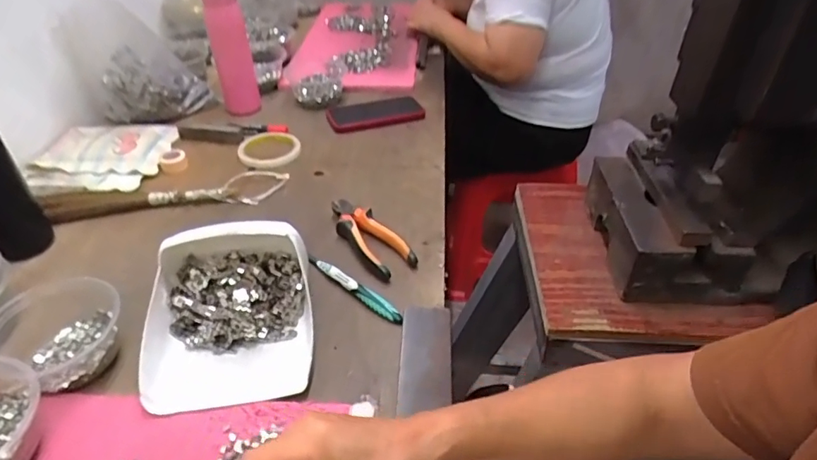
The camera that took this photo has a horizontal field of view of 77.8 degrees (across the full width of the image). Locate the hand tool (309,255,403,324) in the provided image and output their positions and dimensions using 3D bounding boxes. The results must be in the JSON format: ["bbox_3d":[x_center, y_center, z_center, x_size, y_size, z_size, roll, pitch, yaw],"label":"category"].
[{"bbox_3d":[-0.063,0.063,0.565,0.143,0.017,0.012,31,47,31],"label":"hand tool"}]

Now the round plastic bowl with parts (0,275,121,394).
[{"bbox_3d":[-0.333,0.092,0.481,0.113,0.049,0.102,12,39,12],"label":"round plastic bowl with parts"}]

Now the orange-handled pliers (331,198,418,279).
[{"bbox_3d":[-0.052,0.003,0.630,0.050,0.021,0.151,-26,46,-30],"label":"orange-handled pliers"}]

